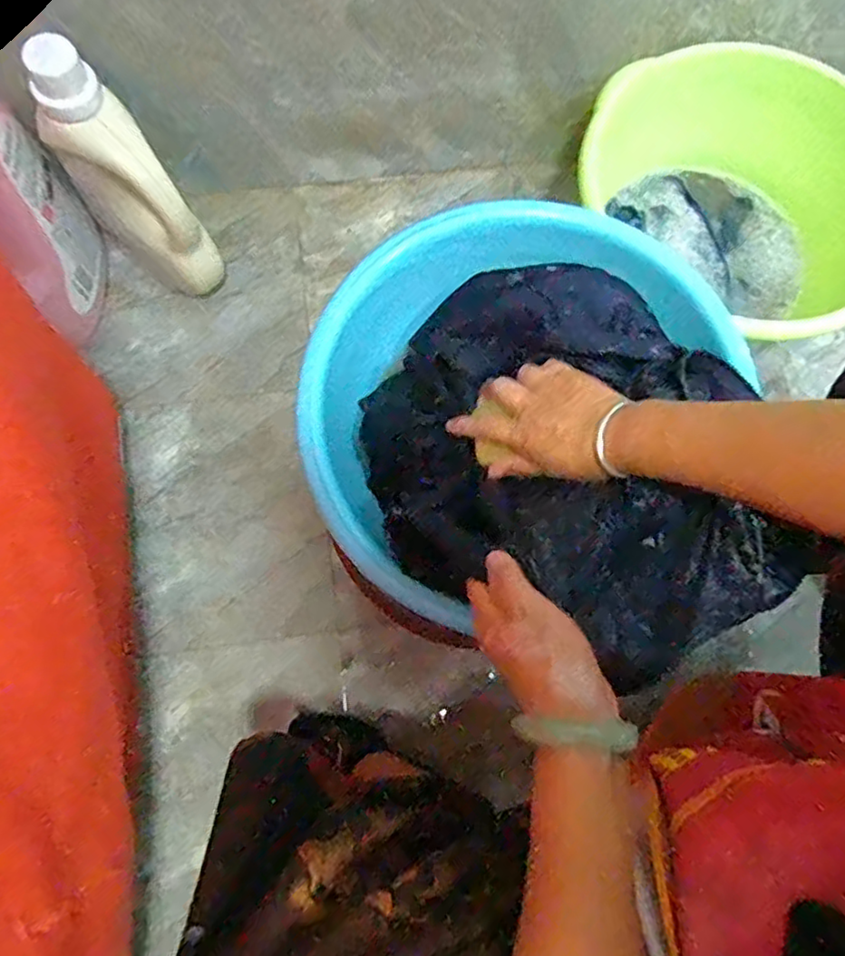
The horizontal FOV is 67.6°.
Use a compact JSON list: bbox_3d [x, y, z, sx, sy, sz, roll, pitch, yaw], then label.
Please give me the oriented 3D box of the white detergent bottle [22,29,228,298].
[{"bbox_3d":[-0.317,-0.319,0.690,0.087,0.296,0.096,-39,59,-10],"label":"white detergent bottle"}]

